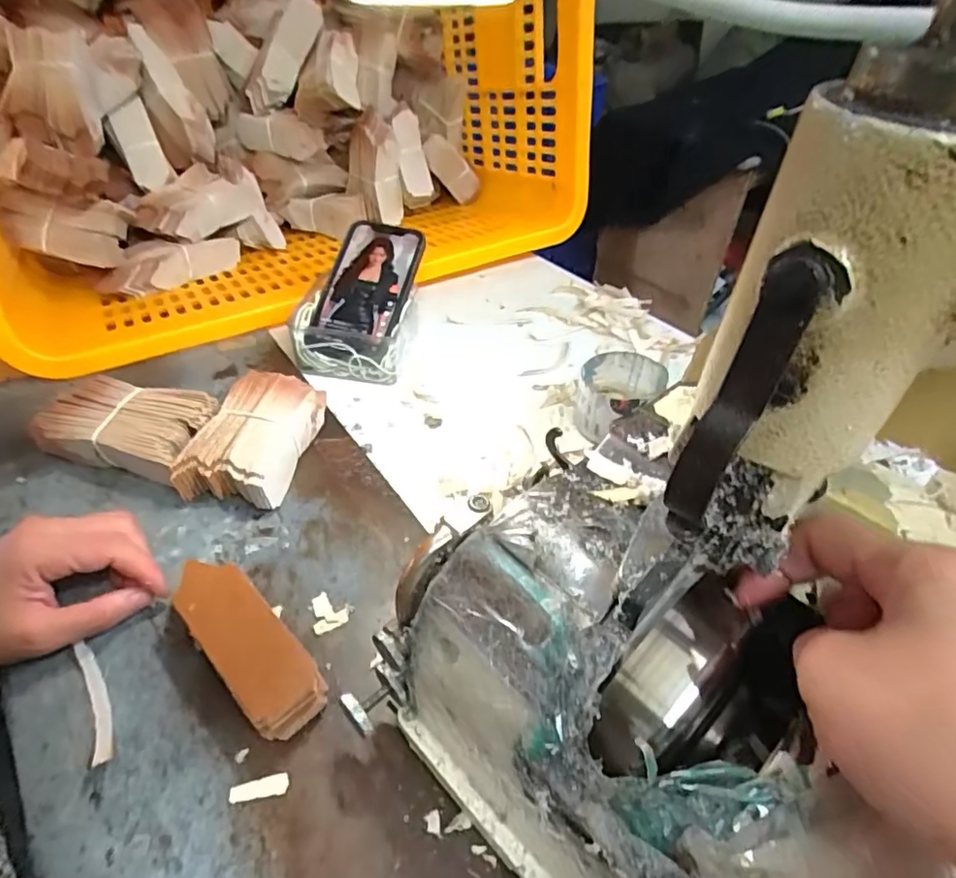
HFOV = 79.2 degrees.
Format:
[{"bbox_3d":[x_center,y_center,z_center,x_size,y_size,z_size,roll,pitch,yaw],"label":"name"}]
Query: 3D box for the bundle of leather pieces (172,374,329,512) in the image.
[{"bbox_3d":[-0.165,0.000,0.440,0.069,0.044,0.118,12,45,9],"label":"bundle of leather pieces"}]

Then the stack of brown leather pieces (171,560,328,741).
[{"bbox_3d":[-0.133,0.115,0.332,0.113,0.036,0.041,36,53,29],"label":"stack of brown leather pieces"}]

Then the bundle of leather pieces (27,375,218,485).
[{"bbox_3d":[-0.266,-0.006,0.437,0.123,0.043,0.071,10,44,7],"label":"bundle of leather pieces"}]

